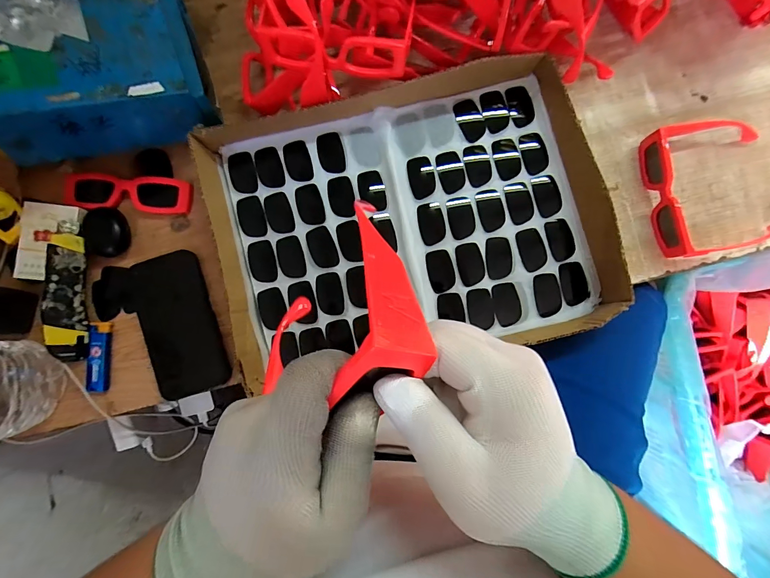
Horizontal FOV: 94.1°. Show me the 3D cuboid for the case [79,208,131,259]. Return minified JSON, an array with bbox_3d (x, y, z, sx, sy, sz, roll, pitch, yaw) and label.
[{"bbox_3d":[-0.331,-0.068,0.423,0.045,0.019,0.057,-3,87,-1],"label":"case"}]

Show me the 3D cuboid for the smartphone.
[{"bbox_3d":[-0.245,0.042,0.423,0.081,0.015,0.163,-18,87,-1],"label":"smartphone"}]

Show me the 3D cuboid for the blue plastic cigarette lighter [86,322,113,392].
[{"bbox_3d":[-0.332,0.079,0.416,0.023,0.011,0.080,-1,87,0],"label":"blue plastic cigarette lighter"}]

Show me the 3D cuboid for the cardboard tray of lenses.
[{"bbox_3d":[0.026,-0.078,0.401,0.407,0.064,0.305,-13,87,-1],"label":"cardboard tray of lenses"}]

